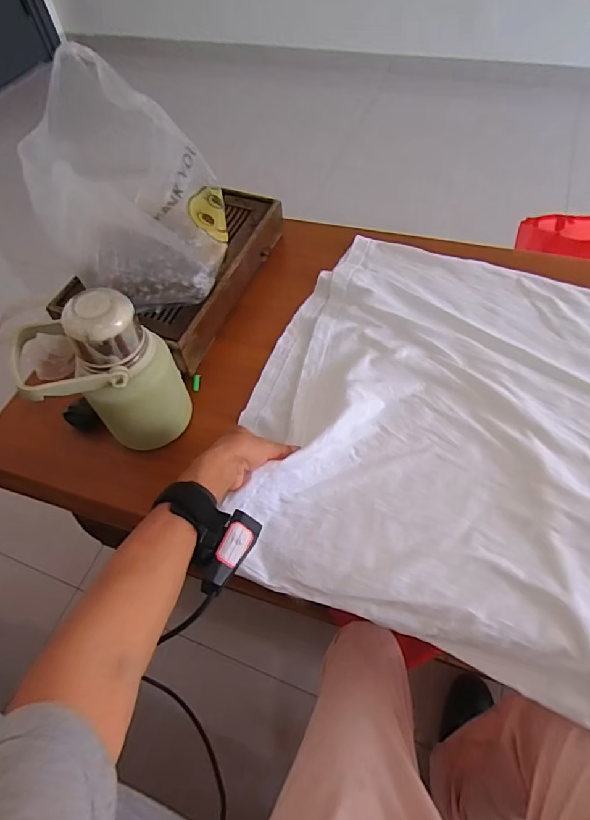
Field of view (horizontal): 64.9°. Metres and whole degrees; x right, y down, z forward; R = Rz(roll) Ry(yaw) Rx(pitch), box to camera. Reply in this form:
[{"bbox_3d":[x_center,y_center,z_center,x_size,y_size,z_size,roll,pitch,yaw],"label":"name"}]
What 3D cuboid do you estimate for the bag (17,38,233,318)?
[{"bbox_3d":[-0.214,-0.281,0.581,0.217,0.194,0.225,-9,56,-1],"label":"bag"}]

